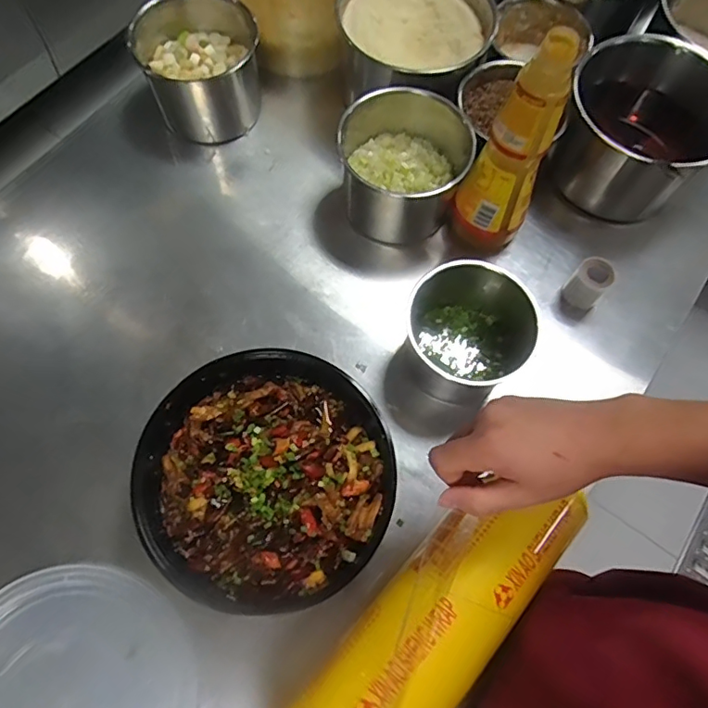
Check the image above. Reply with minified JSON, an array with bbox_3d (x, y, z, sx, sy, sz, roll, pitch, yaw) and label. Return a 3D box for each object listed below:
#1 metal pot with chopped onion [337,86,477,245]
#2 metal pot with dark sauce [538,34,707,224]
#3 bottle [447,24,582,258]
[{"bbox_3d":[0.062,-0.221,0.655,0.155,0.116,0.145,4,69,-1],"label":"metal pot with chopped onion"},{"bbox_3d":[0.358,-0.285,0.686,0.185,0.128,0.213,42,73,13],"label":"metal pot with dark sauce"},{"bbox_3d":[0.164,-0.201,0.571,0.063,0.261,0.070,-29,73,-13],"label":"bottle"}]

